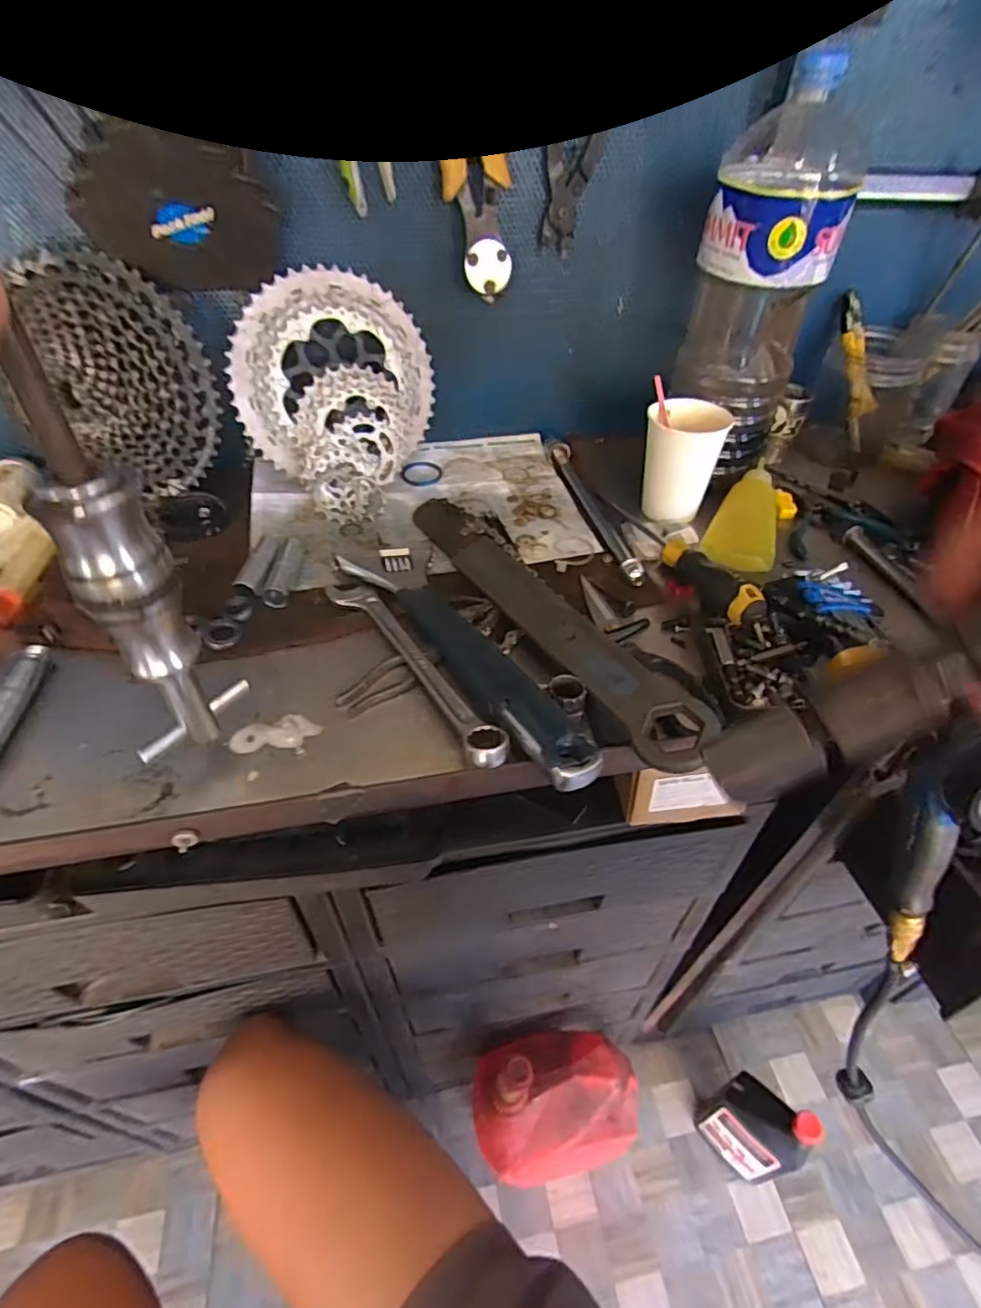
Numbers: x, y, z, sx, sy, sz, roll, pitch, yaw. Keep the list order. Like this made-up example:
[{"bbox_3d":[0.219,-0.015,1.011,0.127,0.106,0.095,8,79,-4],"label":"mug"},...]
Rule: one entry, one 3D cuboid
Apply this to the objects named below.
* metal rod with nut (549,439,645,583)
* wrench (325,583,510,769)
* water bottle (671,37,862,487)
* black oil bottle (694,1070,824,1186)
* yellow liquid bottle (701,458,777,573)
[{"bbox_3d":[0.095,-0.137,0.557,0.020,0.016,0.223,-9,45,-9],"label":"metal rod with nut"},{"bbox_3d":[-0.052,0.004,0.404,0.030,0.017,0.203,-26,50,-25],"label":"wrench"},{"bbox_3d":[0.225,-0.300,0.514,0.102,0.265,0.112,15,46,15],"label":"water bottle"},{"bbox_3d":[0.361,0.652,0.835,0.111,0.255,0.053,35,54,30],"label":"black oil bottle"},{"bbox_3d":[0.230,-0.123,0.540,0.057,0.030,0.164,18,47,18],"label":"yellow liquid bottle"}]

